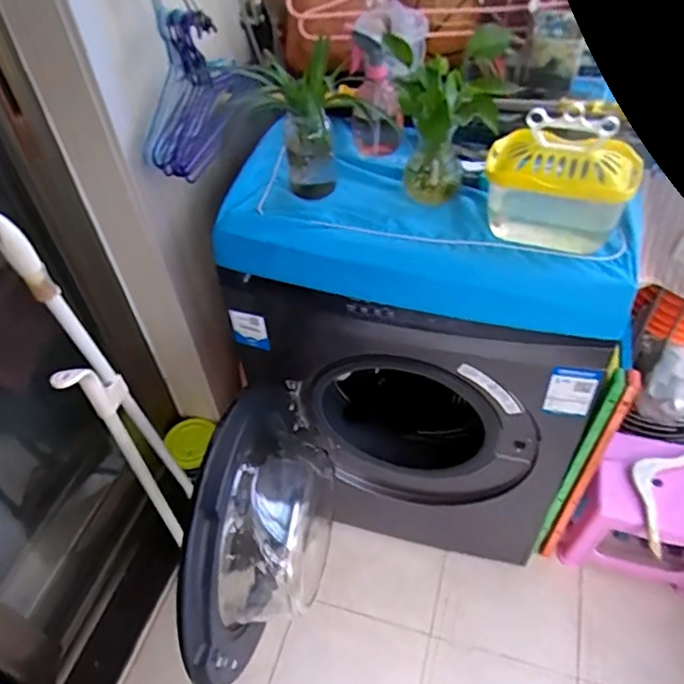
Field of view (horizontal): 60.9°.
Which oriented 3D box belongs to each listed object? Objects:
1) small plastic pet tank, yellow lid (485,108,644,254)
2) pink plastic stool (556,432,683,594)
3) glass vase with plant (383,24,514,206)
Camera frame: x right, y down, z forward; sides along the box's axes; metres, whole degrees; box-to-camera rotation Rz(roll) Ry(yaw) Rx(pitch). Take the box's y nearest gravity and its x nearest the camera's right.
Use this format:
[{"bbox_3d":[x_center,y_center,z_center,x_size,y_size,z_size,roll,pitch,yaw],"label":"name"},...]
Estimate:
[{"bbox_3d":[0.280,-0.202,0.760,0.175,0.170,0.078,19,52,21],"label":"small plastic pet tank, yellow lid"},{"bbox_3d":[0.645,0.365,1.271,0.267,0.242,0.232,11,50,15],"label":"pink plastic stool"},{"bbox_3d":[0.152,-0.307,0.836,0.123,0.224,0.155,-26,51,-18],"label":"glass vase with plant"}]

